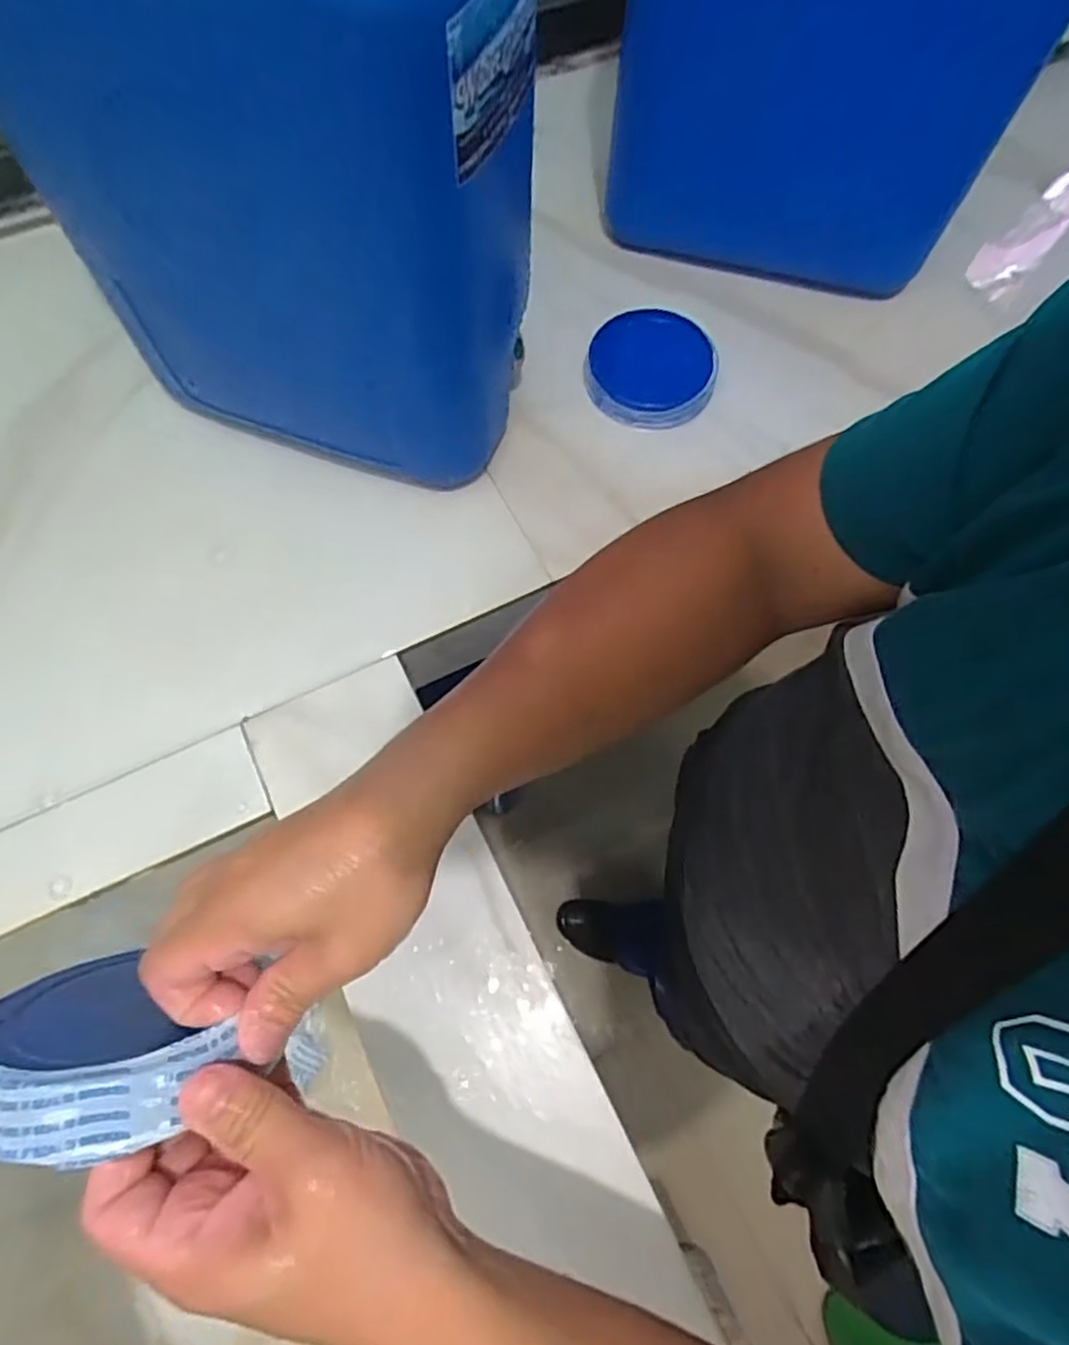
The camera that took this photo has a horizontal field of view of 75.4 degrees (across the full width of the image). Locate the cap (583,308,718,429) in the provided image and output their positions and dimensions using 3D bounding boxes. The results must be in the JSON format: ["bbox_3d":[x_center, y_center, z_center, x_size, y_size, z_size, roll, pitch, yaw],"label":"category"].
[{"bbox_3d":[0.106,-0.290,0.645,0.114,0.029,0.119,0,72,0],"label":"cap"}]

